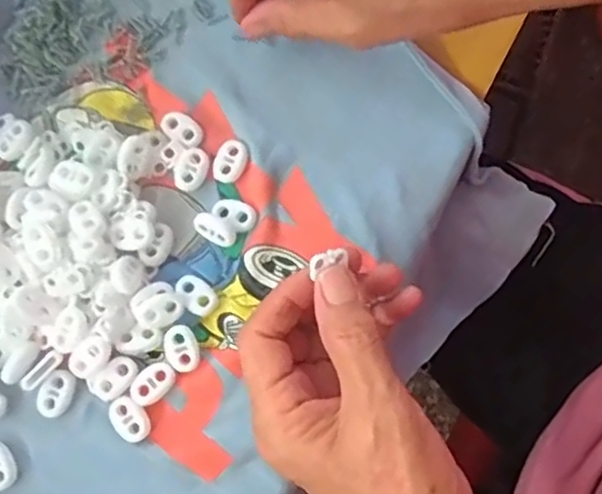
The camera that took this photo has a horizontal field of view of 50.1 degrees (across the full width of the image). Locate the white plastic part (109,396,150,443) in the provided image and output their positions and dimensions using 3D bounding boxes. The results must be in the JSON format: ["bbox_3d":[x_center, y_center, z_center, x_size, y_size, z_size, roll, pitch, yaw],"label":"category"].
[{"bbox_3d":[-0.081,0.082,0.306,0.016,0.004,0.022,-33,81,-7],"label":"white plastic part"}]

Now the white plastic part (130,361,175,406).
[{"bbox_3d":[-0.071,0.065,0.308,0.015,0.004,0.022,43,81,7],"label":"white plastic part"}]

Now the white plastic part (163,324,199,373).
[{"bbox_3d":[-0.058,0.049,0.311,0.015,0.006,0.022,-14,79,-3],"label":"white plastic part"}]

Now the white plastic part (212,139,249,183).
[{"bbox_3d":[-0.036,-0.044,0.329,0.016,0.004,0.022,22,79,4],"label":"white plastic part"}]

